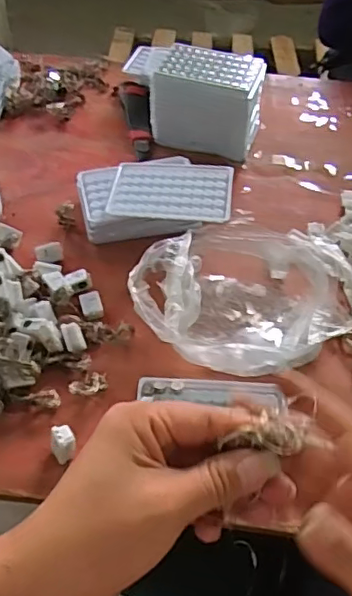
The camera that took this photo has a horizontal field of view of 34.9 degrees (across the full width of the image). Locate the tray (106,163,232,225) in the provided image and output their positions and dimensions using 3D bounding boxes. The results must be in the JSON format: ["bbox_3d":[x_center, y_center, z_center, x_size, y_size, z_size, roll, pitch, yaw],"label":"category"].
[{"bbox_3d":[-0.004,-0.119,0.616,0.130,0.015,0.091,8,47,5],"label":"tray"}]

